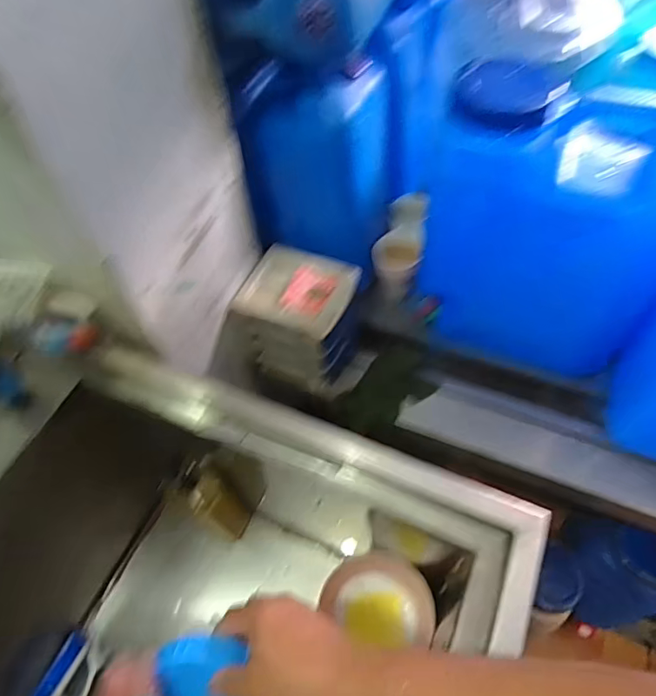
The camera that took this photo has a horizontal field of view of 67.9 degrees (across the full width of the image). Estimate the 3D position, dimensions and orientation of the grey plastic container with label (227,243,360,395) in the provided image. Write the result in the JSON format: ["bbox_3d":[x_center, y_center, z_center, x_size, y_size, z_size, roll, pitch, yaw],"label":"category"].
[{"bbox_3d":[-0.041,-0.048,0.829,0.171,0.169,0.162,20,60,16],"label":"grey plastic container with label"}]

